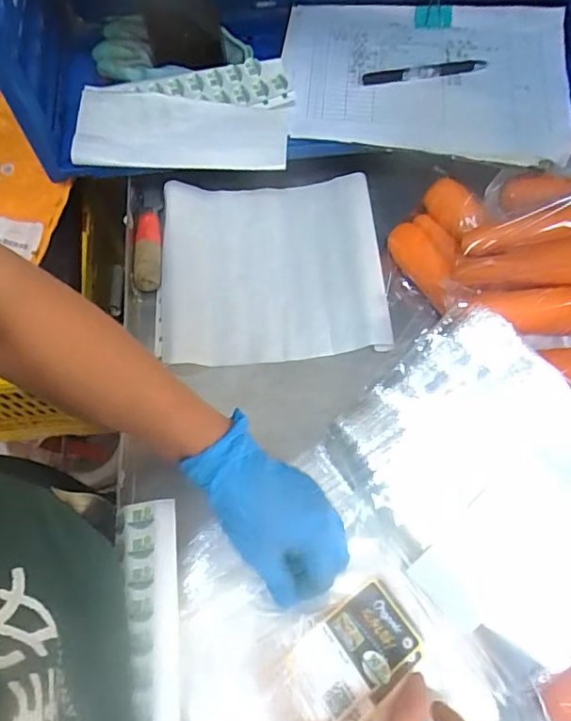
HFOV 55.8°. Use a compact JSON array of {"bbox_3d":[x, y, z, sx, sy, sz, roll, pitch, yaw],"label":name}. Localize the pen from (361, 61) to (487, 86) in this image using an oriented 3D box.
[{"bbox_3d":[0.153,-0.317,0.588,0.137,0.006,0.018,-7,67,-4],"label":"pen"}]

